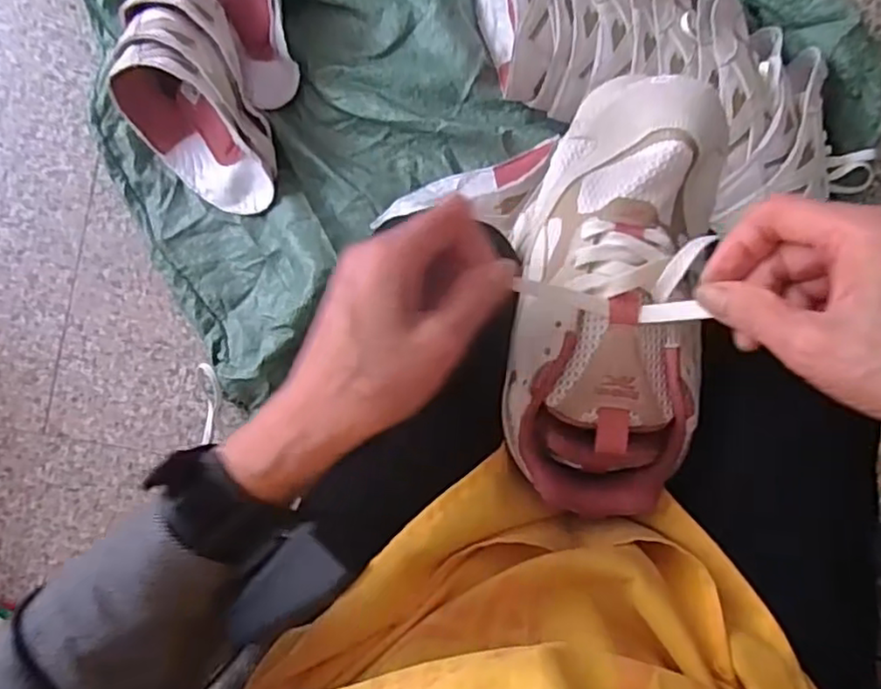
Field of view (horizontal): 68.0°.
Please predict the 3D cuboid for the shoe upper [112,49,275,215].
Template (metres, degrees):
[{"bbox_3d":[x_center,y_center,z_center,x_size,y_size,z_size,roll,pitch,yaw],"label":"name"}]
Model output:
[{"bbox_3d":[-0.278,-0.235,0.740,0.188,0.112,0.107,45,90,7],"label":"shoe upper"}]

